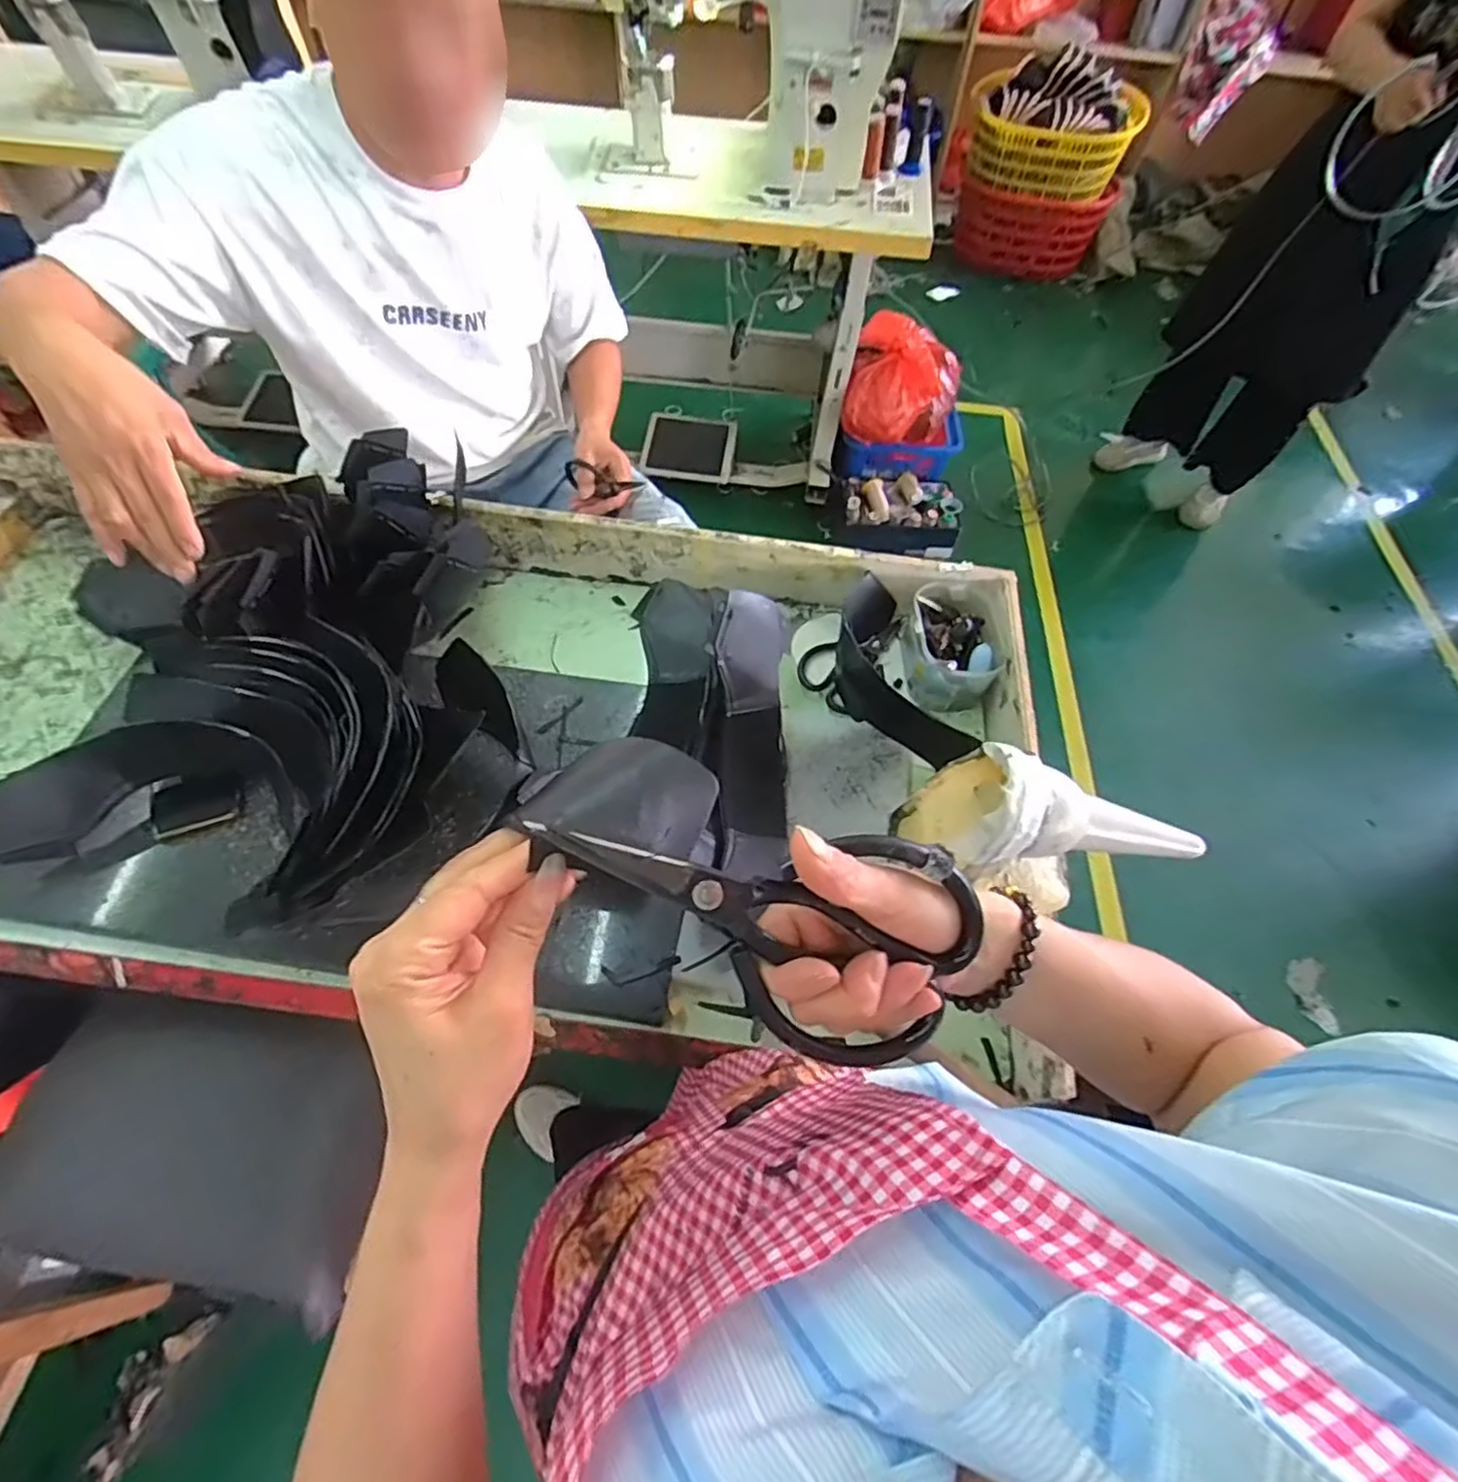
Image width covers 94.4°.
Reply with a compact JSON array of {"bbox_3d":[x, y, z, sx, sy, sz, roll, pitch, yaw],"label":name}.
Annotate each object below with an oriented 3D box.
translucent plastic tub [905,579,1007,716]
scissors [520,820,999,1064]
[{"bbox_3d":[0.255,-0.109,0.773,0.100,0.071,0.135,6,58,1],"label":"translucent plastic tub"},{"bbox_3d":[0.008,0.085,0.282,0.178,0.017,0.098,3,98,-5],"label":"scissors"}]

